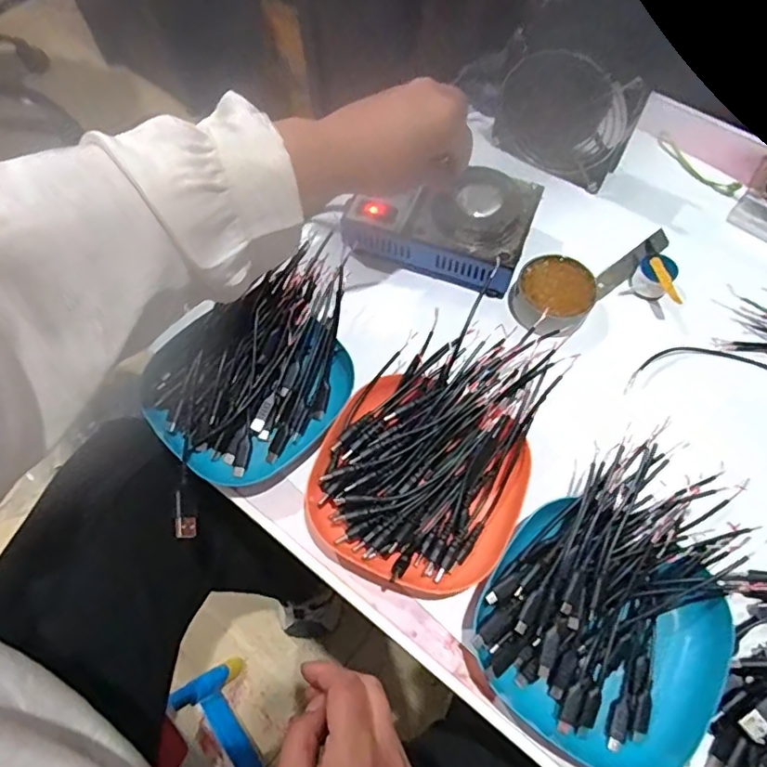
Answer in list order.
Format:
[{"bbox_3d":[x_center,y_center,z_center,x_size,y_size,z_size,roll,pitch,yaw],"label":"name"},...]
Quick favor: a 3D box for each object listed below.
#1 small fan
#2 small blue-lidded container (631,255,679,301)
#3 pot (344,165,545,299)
[{"bbox_3d":[0.168,-0.249,0.520,0.042,0.104,0.127,-23,60,-42],"label":"small fan"},{"bbox_3d":[0.229,-0.090,0.475,0.030,0.029,0.027,32,69,16],"label":"small blue-lidded container"},{"bbox_3d":[0.049,-0.142,0.470,0.144,0.052,0.093,16,66,9],"label":"pot"}]

